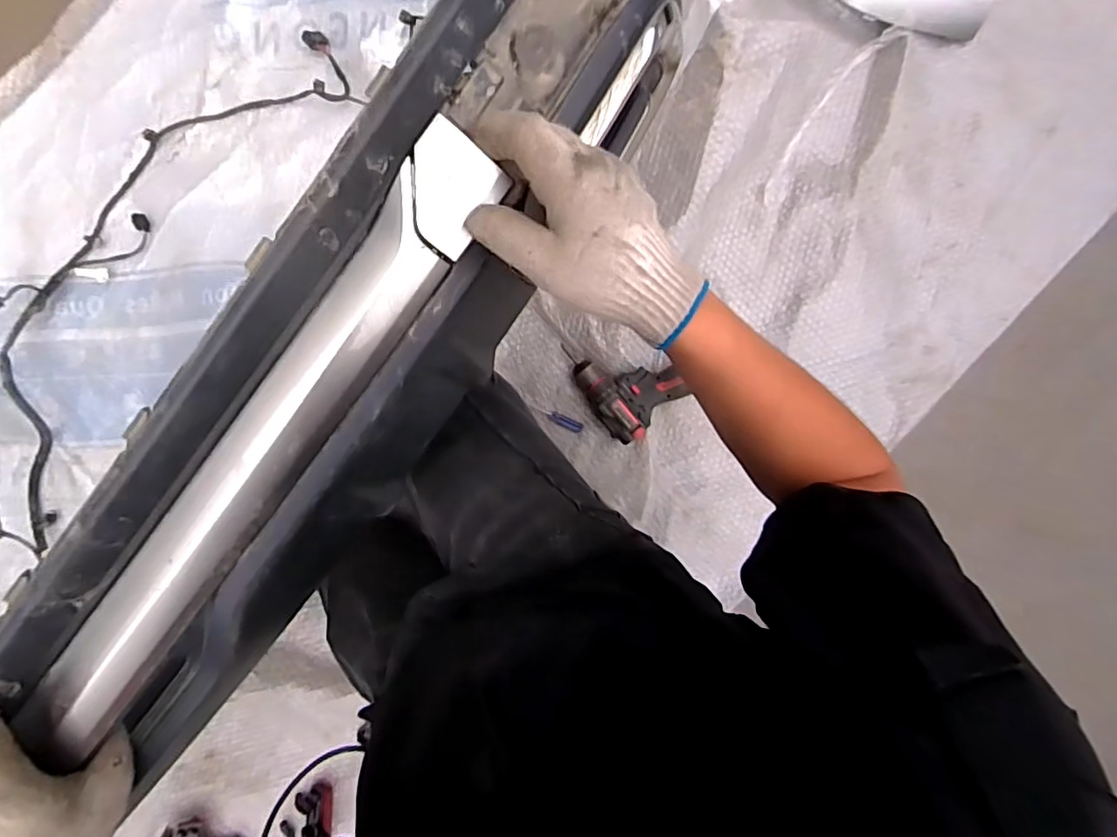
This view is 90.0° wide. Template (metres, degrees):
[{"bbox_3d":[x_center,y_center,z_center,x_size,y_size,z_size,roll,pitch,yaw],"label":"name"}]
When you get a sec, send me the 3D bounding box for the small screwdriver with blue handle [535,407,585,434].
[{"bbox_3d":[0.002,0.001,0.858,0.077,0.016,0.018,25,94,-2],"label":"small screwdriver with blue handle"}]

